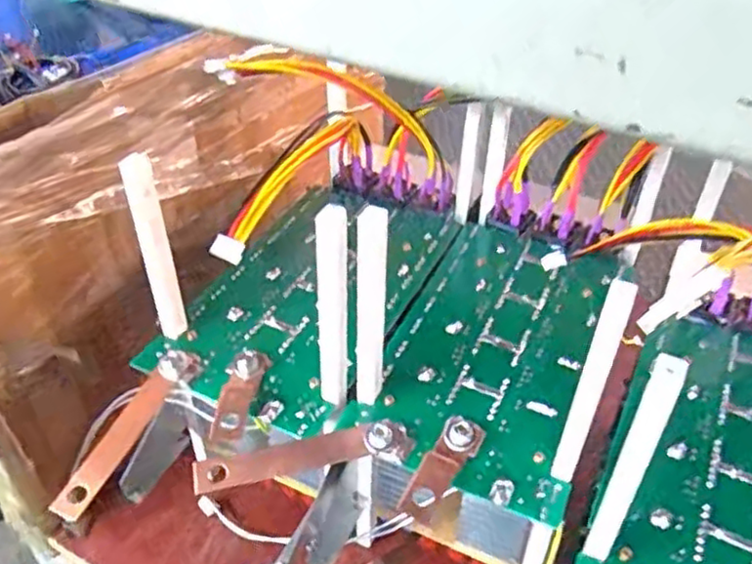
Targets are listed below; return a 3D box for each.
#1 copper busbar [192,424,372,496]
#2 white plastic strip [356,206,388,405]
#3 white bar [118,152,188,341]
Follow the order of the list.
[{"bbox_3d":[-0.051,0.097,0.376,0.095,0.004,0.017,-11,67,-9],"label":"copper busbar"},{"bbox_3d":[-0.003,0.016,0.368,0.014,0.126,0.016,8,41,8],"label":"white plastic strip"},{"bbox_3d":[-0.128,-0.016,0.403,0.015,0.127,0.013,-9,42,-11],"label":"white bar"}]

